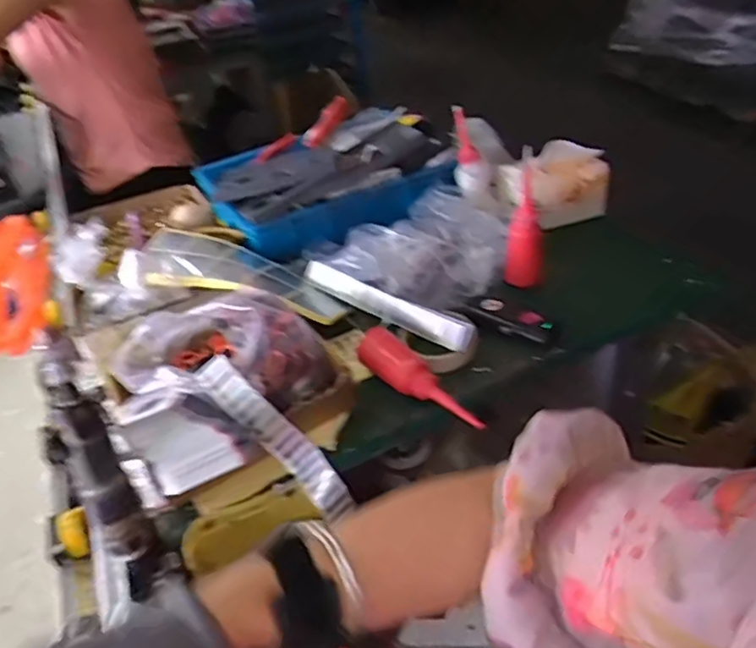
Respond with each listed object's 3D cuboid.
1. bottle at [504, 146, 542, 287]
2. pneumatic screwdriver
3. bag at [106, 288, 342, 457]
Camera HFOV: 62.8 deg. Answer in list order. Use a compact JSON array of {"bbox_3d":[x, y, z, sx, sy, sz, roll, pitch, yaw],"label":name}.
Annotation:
[{"bbox_3d":[0.190,-0.131,0.790,0.051,0.168,0.047,5,40,16],"label":"bottle"},{"bbox_3d":[-0.242,0.126,0.529,0.051,0.244,0.037,-24,19,-22],"label":"pneumatic screwdriver"},{"bbox_3d":[-0.163,0.037,0.660,0.220,0.075,0.192,17,45,28],"label":"bag"}]

